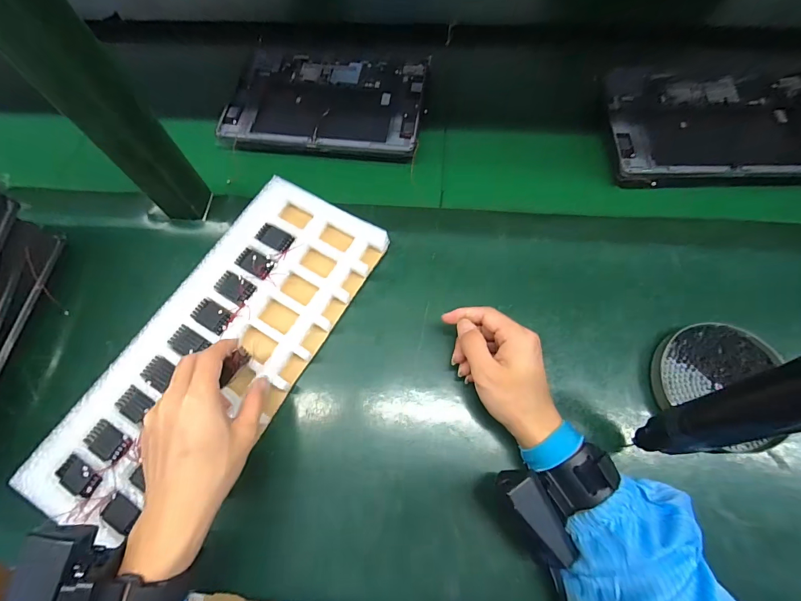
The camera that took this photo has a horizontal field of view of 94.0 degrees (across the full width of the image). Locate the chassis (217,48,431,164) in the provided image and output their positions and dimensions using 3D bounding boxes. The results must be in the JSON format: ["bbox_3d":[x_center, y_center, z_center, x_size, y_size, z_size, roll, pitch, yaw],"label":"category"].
[{"bbox_3d":[-0.097,-0.257,0.485,0.250,0.010,0.173,7,70,5],"label":"chassis"}]

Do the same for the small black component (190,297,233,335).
[{"bbox_3d":[-0.189,0.014,0.374,0.044,0.009,0.027,26,77,23],"label":"small black component"}]

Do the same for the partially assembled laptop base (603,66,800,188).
[{"bbox_3d":[0.376,-0.215,0.444,0.244,0.020,0.183,0,70,2],"label":"partially assembled laptop base"}]

